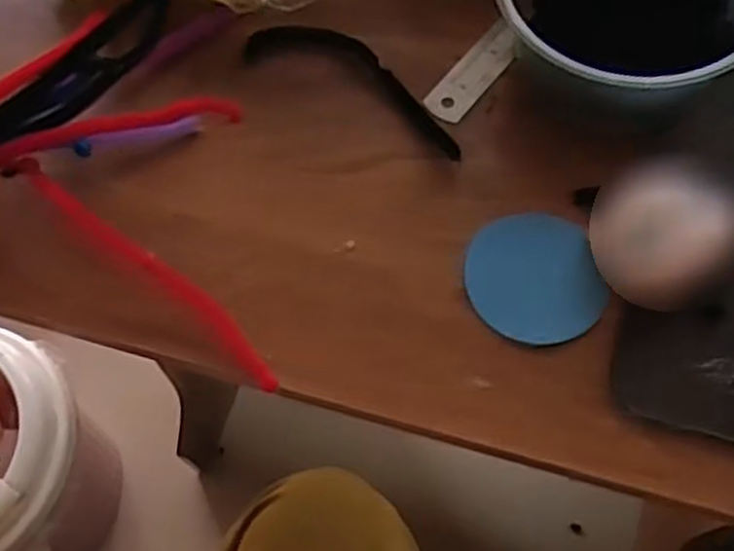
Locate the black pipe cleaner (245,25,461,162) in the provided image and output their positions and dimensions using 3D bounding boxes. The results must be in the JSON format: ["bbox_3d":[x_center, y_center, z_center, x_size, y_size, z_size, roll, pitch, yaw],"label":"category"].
[{"bbox_3d":[-0.002,-0.091,0.358,0.114,0.009,0.028,29,69,13],"label":"black pipe cleaner"}]

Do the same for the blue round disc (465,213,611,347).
[{"bbox_3d":[0.068,0.001,0.320,0.053,0.004,0.056,0,66,1],"label":"blue round disc"}]

